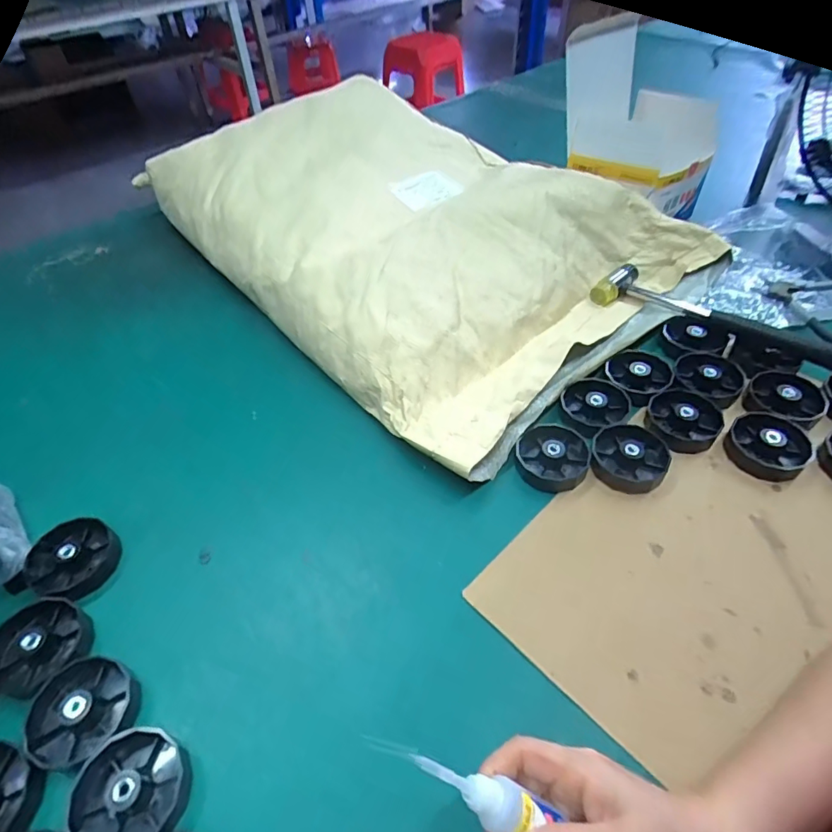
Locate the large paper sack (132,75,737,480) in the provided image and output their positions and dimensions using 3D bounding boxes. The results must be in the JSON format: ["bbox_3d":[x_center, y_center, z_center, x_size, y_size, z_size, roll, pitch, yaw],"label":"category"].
[{"bbox_3d":[0.001,-0.268,0.693,0.479,0.149,0.649,-35,55,-24],"label":"large paper sack"}]

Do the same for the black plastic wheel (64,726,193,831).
[{"bbox_3d":[-0.185,0.238,0.324,0.073,0.022,0.067,-2,48,2],"label":"black plastic wheel"}]

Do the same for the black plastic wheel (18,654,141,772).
[{"bbox_3d":[-0.237,0.206,0.355,0.064,0.023,0.067,-2,48,2],"label":"black plastic wheel"}]

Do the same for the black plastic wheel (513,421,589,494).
[{"bbox_3d":[0.131,0.038,0.482,0.066,0.020,0.070,-2,48,2],"label":"black plastic wheel"}]

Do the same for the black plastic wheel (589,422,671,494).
[{"bbox_3d":[0.202,0.036,0.477,0.067,0.024,0.068,13,50,15],"label":"black plastic wheel"}]

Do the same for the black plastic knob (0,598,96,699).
[{"bbox_3d":[-0.289,0.174,0.386,0.065,0.017,0.067,22,53,22],"label":"black plastic knob"}]

